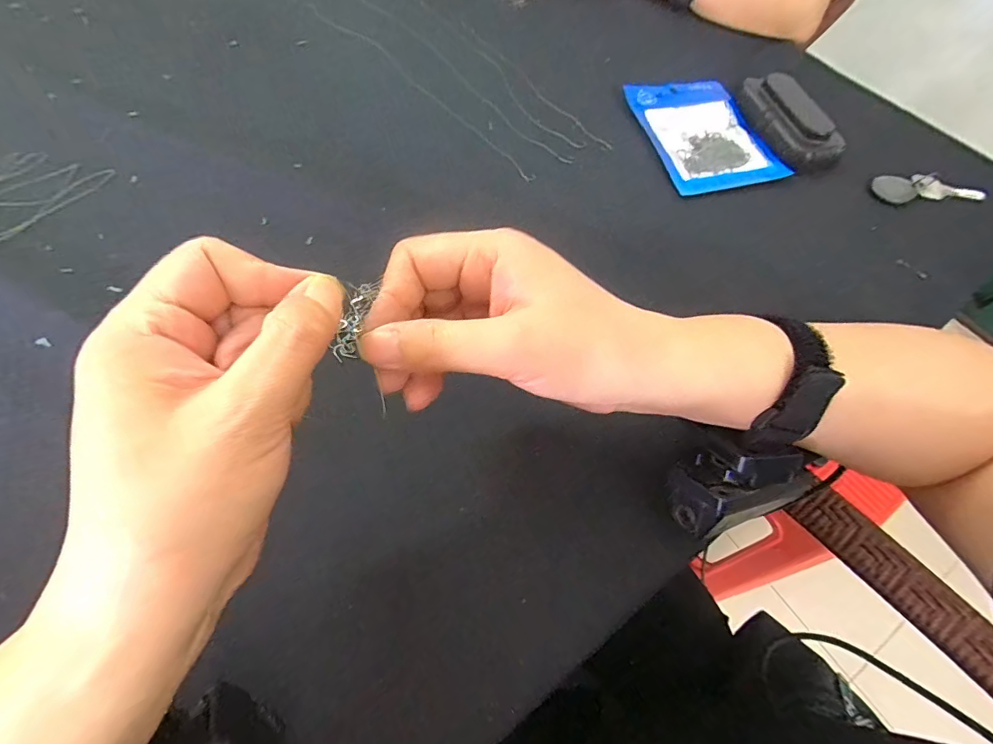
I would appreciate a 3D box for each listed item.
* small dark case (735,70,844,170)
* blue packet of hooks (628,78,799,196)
[{"bbox_3d":[0.251,-0.219,0.392,0.041,0.027,0.110,-13,65,-9],"label":"small dark case"},{"bbox_3d":[0.180,-0.210,0.397,0.097,0.005,0.134,-13,65,-9],"label":"blue packet of hooks"}]

